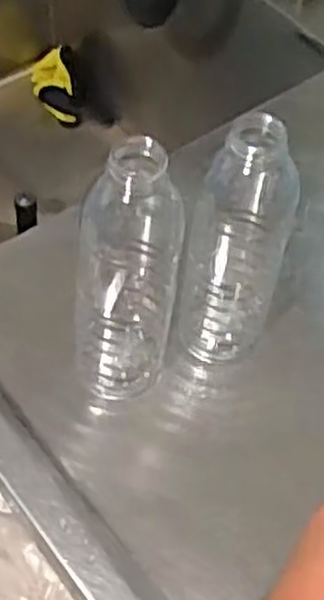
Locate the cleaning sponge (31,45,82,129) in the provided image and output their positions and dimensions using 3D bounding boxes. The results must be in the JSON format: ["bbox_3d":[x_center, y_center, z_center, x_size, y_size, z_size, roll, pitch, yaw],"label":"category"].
[{"bbox_3d":[-0.148,-0.311,1.186,0.075,0.106,0.031,-27,19,20],"label":"cleaning sponge"}]

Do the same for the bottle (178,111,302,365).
[{"bbox_3d":[0.047,-0.029,0.498,0.055,0.208,0.051,15,56,5],"label":"bottle"}]

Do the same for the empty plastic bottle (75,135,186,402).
[{"bbox_3d":[-0.022,-0.012,0.489,0.055,0.206,0.054,11,55,3],"label":"empty plastic bottle"}]

